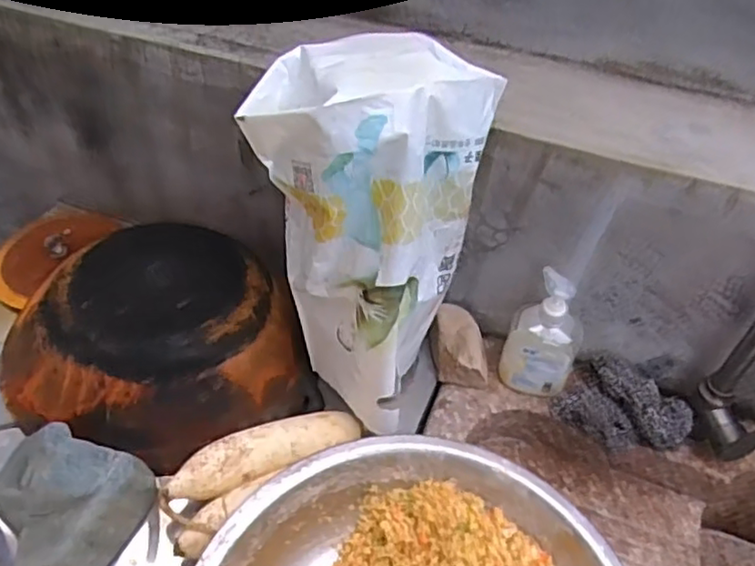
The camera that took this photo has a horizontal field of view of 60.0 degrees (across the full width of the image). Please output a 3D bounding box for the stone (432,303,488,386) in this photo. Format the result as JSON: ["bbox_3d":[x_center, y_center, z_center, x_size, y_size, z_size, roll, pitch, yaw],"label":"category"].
[{"bbox_3d":[0.106,0.078,0.831,0.064,0.053,0.101,-2,48,-7],"label":"stone"}]

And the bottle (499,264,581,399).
[{"bbox_3d":[0.201,0.063,0.780,0.083,0.159,0.062,23,50,15],"label":"bottle"}]

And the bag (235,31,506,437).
[{"bbox_3d":[-0.006,-0.054,0.647,0.163,0.353,0.187,28,51,19],"label":"bag"}]

